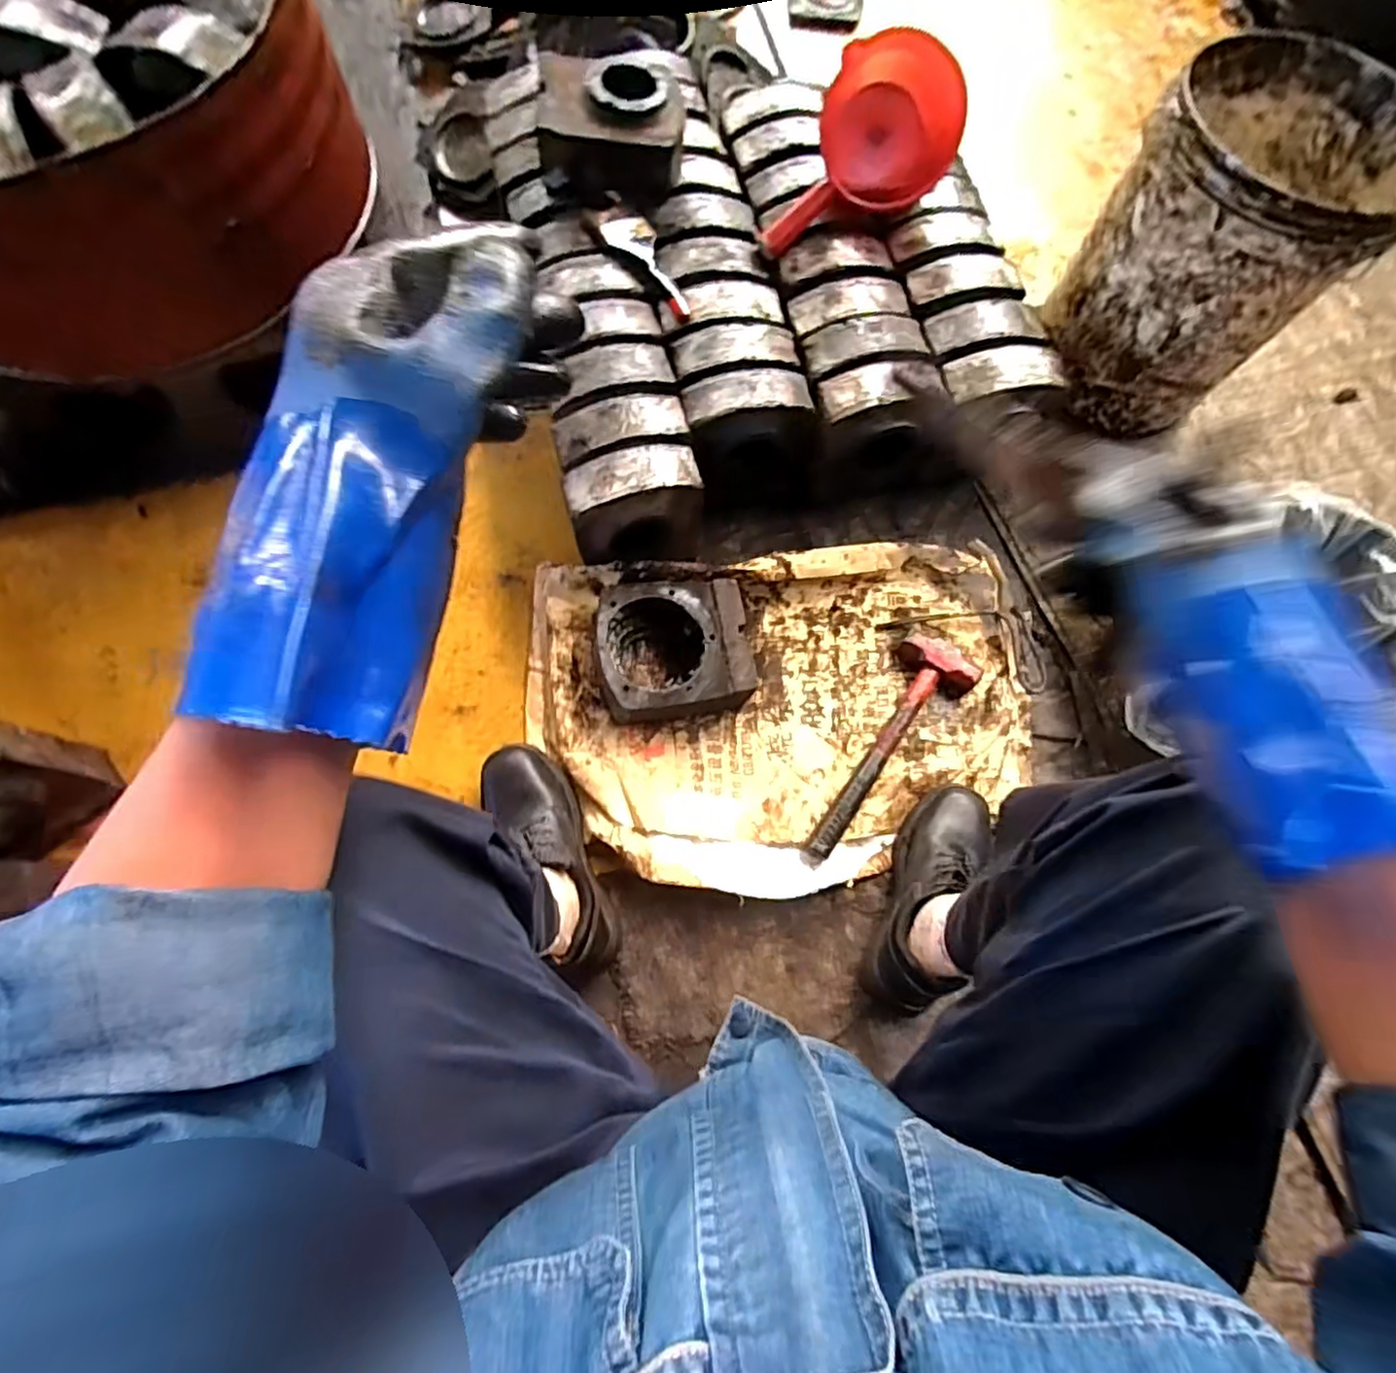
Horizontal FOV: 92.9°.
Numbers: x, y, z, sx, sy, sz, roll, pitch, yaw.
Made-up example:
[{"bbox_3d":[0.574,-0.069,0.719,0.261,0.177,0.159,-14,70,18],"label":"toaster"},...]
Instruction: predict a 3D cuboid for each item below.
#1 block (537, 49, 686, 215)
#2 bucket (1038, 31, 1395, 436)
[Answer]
[{"bbox_3d":[-0.107,-0.697,0.833,0.174,0.090,0.126,3,73,-1],"label":"block"},{"bbox_3d":[0.674,-0.572,0.888,0.292,0.323,0.306,41,76,10],"label":"bucket"}]

